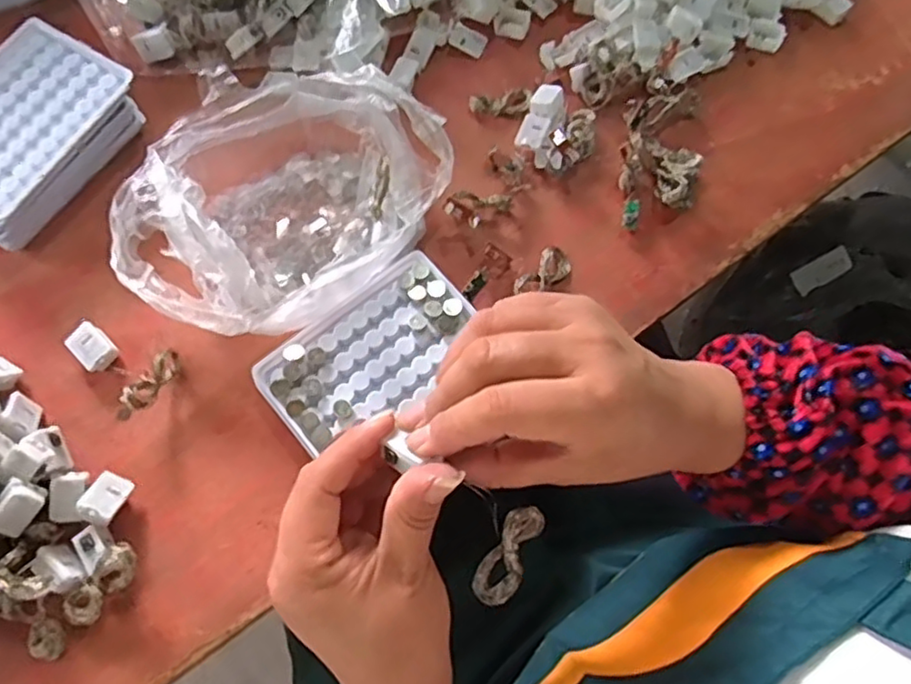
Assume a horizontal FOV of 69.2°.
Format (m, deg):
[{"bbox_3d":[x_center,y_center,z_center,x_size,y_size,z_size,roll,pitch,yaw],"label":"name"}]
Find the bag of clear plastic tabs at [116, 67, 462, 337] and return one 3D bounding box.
[{"bbox_3d":[-0.110,-0.093,0.431,0.213,0.060,0.156,-39,76,-14],"label":"bag of clear plastic tabs"}]

